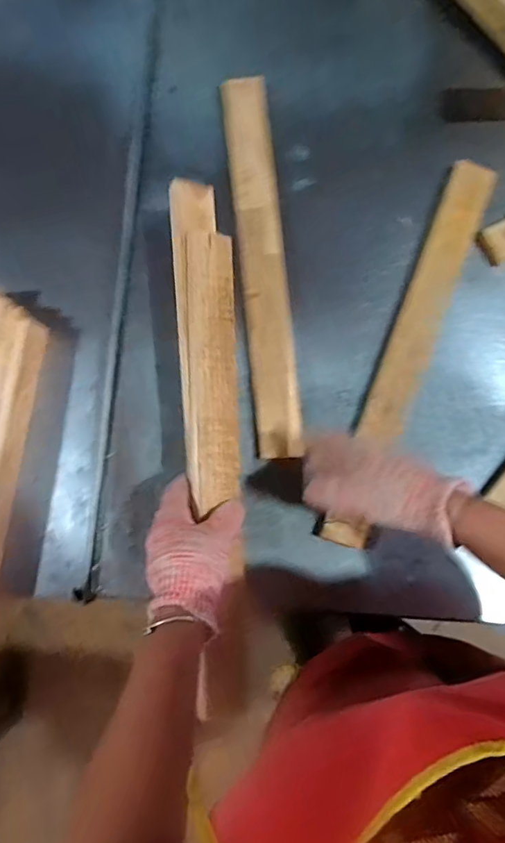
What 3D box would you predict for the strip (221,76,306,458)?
[{"bbox_3d":[0.013,-0.205,0.624,0.058,0.020,0.494,-6,79,-2],"label":"strip"}]

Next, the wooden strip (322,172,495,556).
[{"bbox_3d":[0.195,-0.092,0.610,0.053,0.020,0.500,21,82,4],"label":"wooden strip"}]

